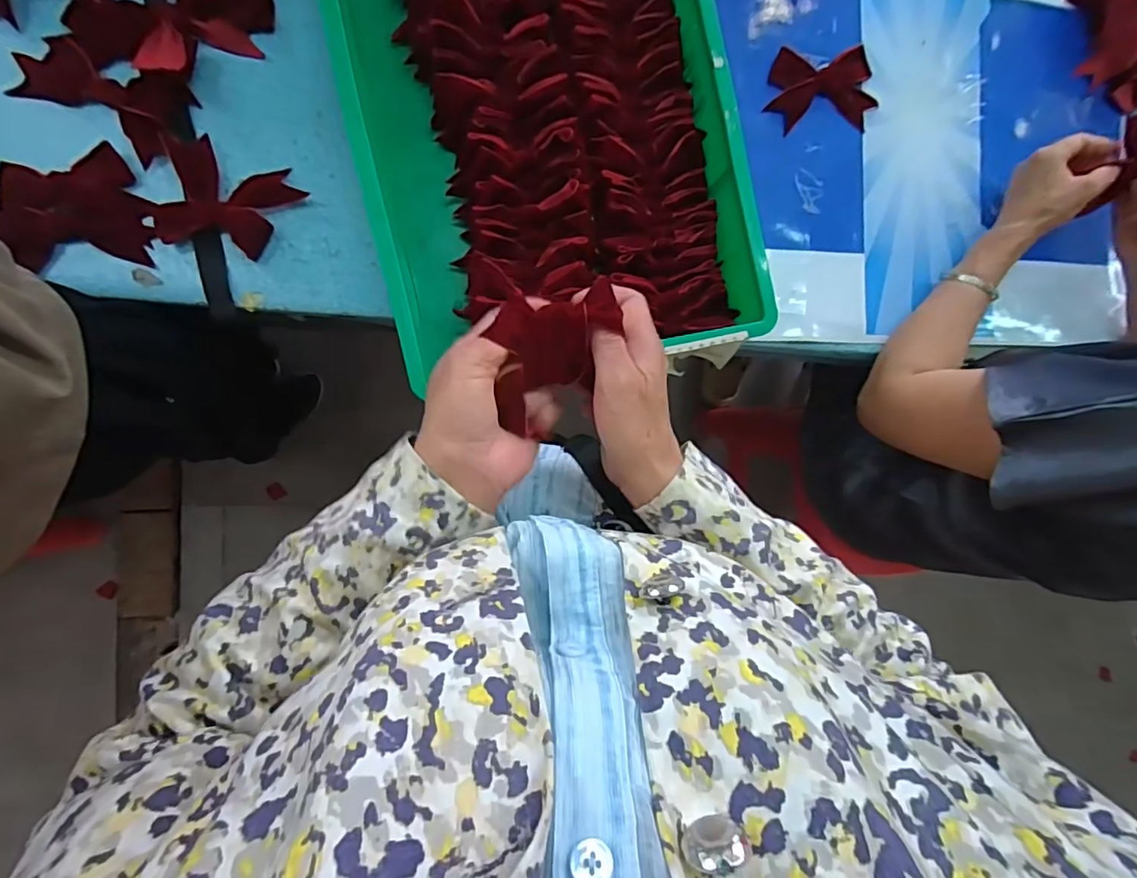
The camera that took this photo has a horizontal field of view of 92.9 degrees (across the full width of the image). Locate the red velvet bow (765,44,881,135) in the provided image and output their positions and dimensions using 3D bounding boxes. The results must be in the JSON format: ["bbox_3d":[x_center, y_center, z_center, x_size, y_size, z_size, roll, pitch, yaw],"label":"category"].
[{"bbox_3d":[0.299,-0.415,0.640,0.140,0.011,0.091,-9,92,-10],"label":"red velvet bow"}]

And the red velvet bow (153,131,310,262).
[{"bbox_3d":[-0.336,-0.235,0.534,0.120,0.017,0.100,12,88,-10],"label":"red velvet bow"}]

